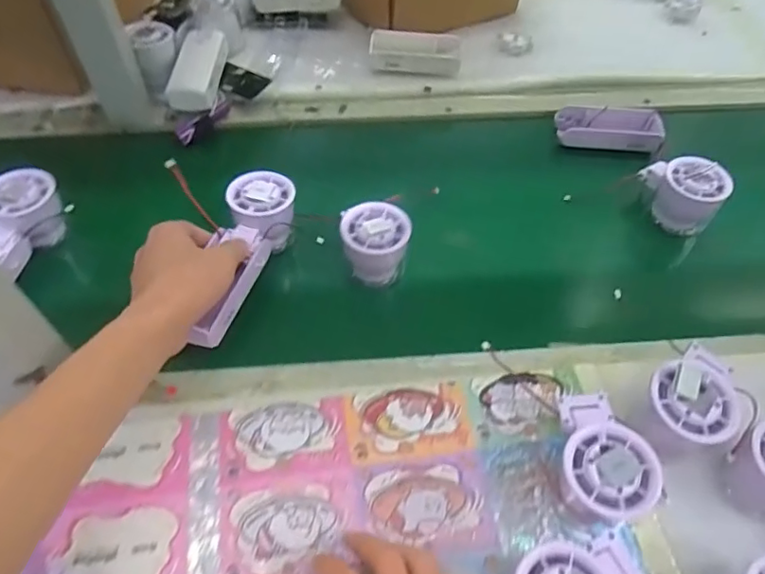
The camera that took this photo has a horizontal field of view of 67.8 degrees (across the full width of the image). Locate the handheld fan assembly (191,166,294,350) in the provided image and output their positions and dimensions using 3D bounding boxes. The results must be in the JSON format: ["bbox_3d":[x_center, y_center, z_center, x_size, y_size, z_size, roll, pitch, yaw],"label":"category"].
[{"bbox_3d":[-0.121,-0.023,0.483,0.059,0.050,0.172,10,59,5],"label":"handheld fan assembly"}]

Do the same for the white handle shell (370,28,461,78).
[{"bbox_3d":[0.039,-0.275,0.673,0.103,0.030,0.048,2,55,0],"label":"white handle shell"}]

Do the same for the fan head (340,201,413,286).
[{"bbox_3d":[-0.006,-0.037,0.505,0.057,0.051,0.057,-5,56,-5],"label":"fan head"}]

